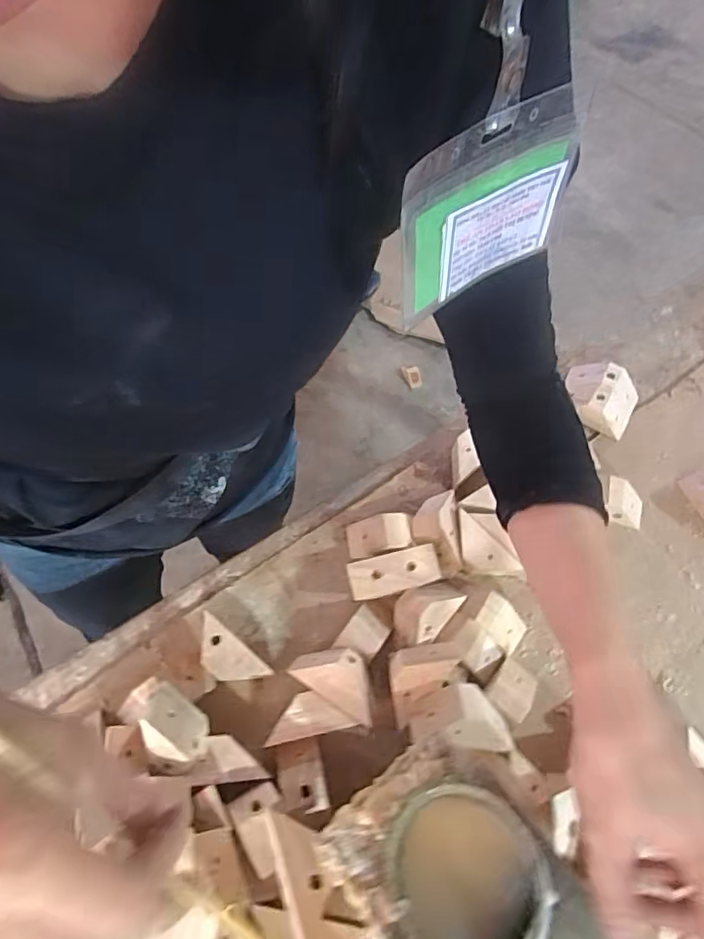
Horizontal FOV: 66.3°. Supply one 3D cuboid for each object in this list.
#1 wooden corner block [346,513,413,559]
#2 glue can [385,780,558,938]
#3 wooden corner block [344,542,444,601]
[{"bbox_3d":[0.026,0.068,0.545,0.061,0.038,0.038,-6,65,-5],"label":"wooden corner block"},{"bbox_3d":[0.061,0.217,0.292,0.085,0.063,0.078,28,67,11],"label":"glue can"},{"bbox_3d":[0.039,0.101,0.521,0.085,0.027,0.038,-12,66,-7],"label":"wooden corner block"}]

